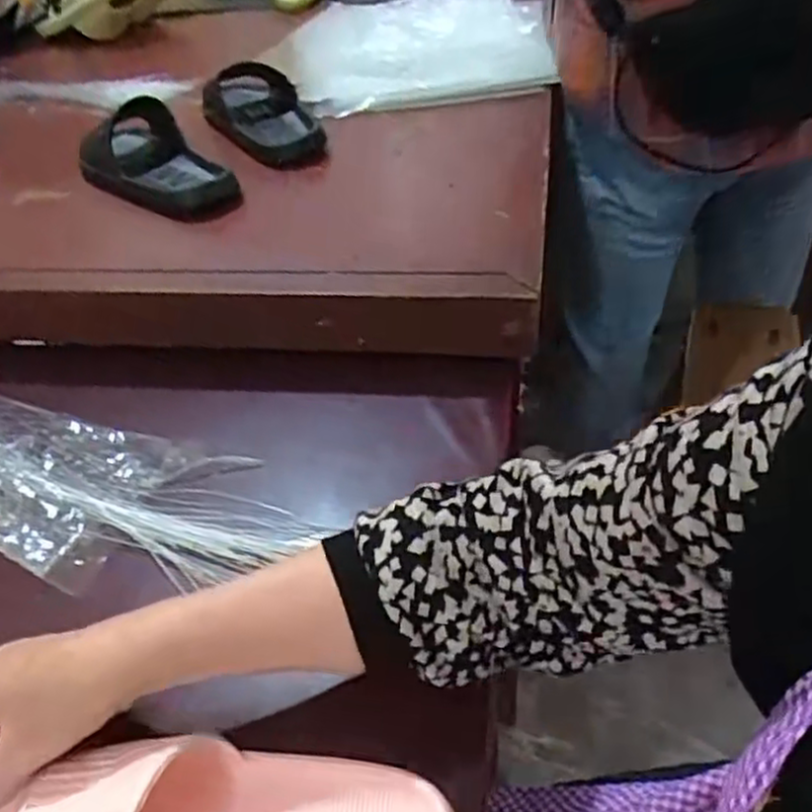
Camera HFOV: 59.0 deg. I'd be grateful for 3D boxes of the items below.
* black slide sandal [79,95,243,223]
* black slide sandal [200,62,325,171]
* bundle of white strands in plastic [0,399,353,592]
[{"bbox_3d":[-0.273,-0.277,0.788,0.119,0.066,0.232,-35,48,-28],"label":"black slide sandal"},{"bbox_3d":[-0.173,-0.360,0.876,0.105,0.078,0.215,-22,43,-16],"label":"black slide sandal"},{"bbox_3d":[-0.340,0.040,0.583,0.622,0.039,0.139,11,44,20],"label":"bundle of white strands in plastic"}]

